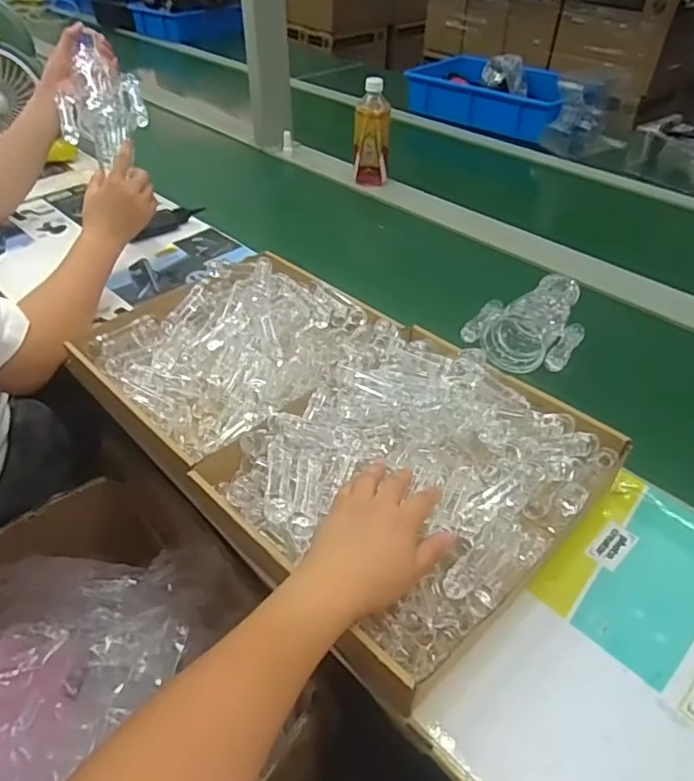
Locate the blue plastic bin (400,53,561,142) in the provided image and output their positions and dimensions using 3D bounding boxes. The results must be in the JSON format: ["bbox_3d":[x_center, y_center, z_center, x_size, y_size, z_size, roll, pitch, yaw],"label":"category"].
[{"bbox_3d":[0.353,-0.731,1.438,0.443,0.102,0.230,30,50,29],"label":"blue plastic bin"}]

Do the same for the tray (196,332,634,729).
[{"bbox_3d":[0.059,0.078,0.547,0.270,0.079,0.315,33,52,31],"label":"tray"}]

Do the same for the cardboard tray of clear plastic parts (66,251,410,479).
[{"bbox_3d":[-0.128,-0.048,0.688,0.299,0.054,0.297,32,51,30],"label":"cardboard tray of clear plastic parts"}]

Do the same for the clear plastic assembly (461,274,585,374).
[{"bbox_3d":[0.245,-0.097,0.759,0.129,0.055,0.195,24,48,25],"label":"clear plastic assembly"}]

